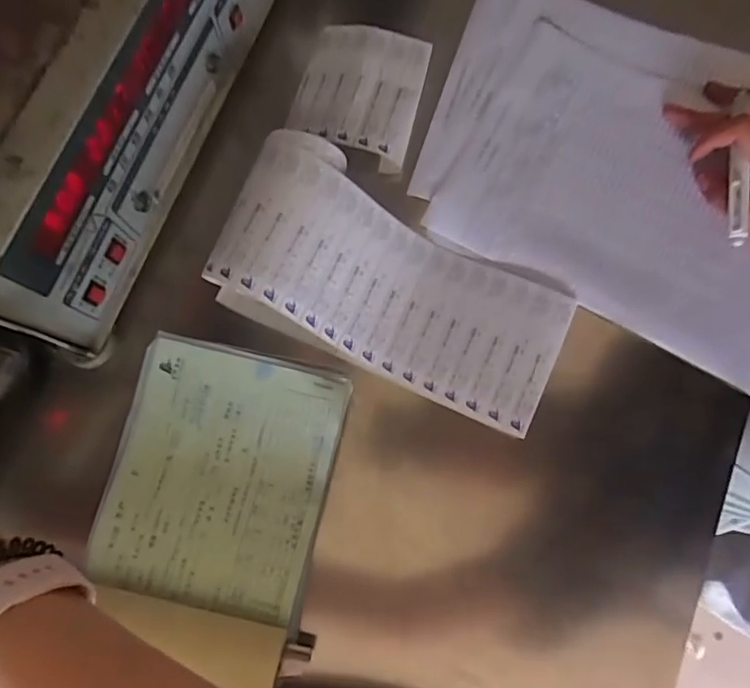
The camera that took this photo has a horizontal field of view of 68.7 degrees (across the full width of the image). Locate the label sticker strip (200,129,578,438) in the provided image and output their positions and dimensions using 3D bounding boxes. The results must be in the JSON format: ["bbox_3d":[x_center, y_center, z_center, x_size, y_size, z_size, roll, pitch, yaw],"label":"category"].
[{"bbox_3d":[0.015,-0.044,0.414,0.257,0.047,0.134,28,80,-7],"label":"label sticker strip"}]

